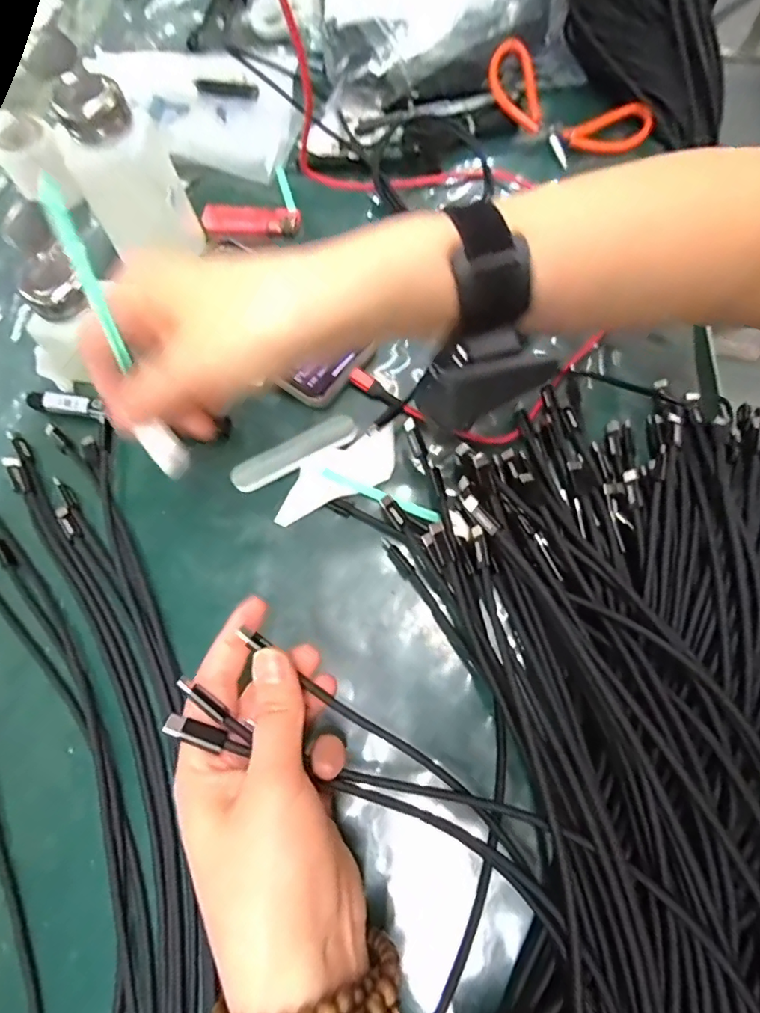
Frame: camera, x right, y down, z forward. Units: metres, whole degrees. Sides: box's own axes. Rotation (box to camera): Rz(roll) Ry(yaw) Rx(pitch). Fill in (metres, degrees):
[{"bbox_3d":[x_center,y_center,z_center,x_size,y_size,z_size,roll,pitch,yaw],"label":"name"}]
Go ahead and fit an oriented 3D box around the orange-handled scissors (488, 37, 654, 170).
[{"bbox_3d":[0.153,-0.335,0.425,0.144,0.025,0.064,30,71,1],"label":"orange-handled scissors"}]

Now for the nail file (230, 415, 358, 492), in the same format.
[{"bbox_3d":[-0.055,-0.035,0.331,0.085,0.005,0.022,-28,69,-9],"label":"nail file"}]

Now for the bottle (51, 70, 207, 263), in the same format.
[{"bbox_3d":[-0.165,-0.214,0.346,0.054,0.120,0.053,-5,68,1],"label":"bottle"}]

